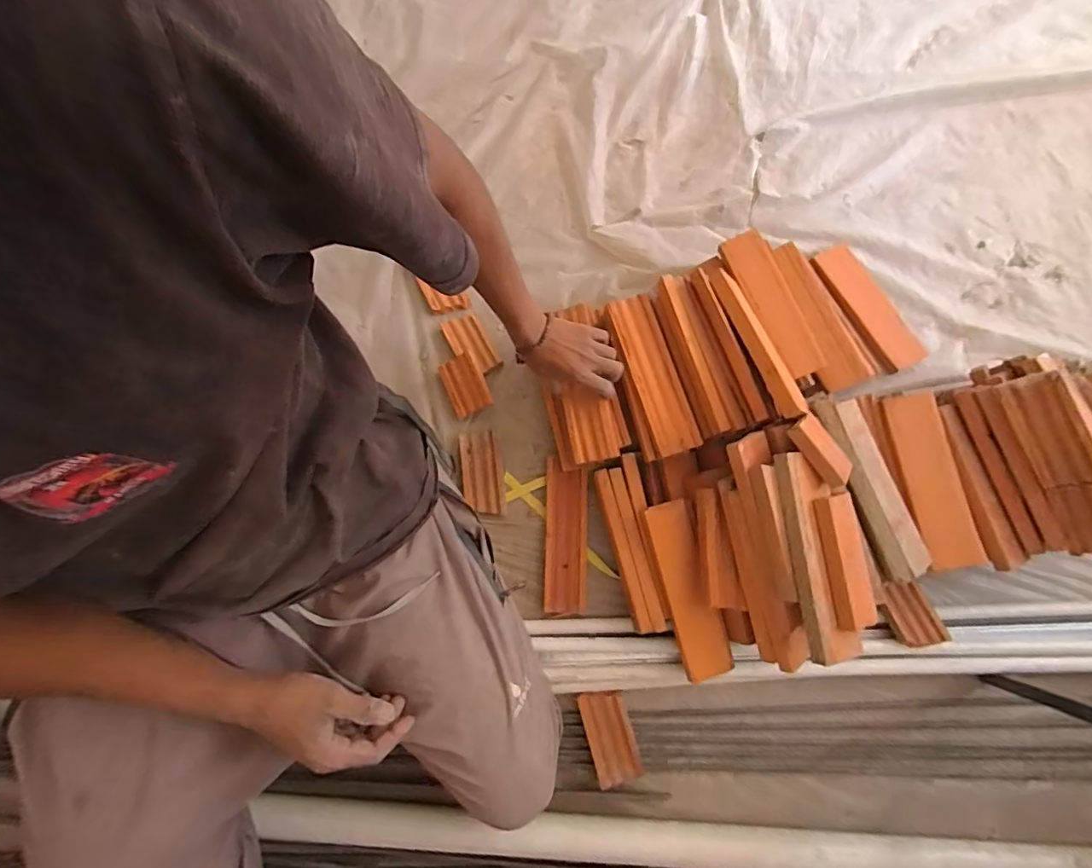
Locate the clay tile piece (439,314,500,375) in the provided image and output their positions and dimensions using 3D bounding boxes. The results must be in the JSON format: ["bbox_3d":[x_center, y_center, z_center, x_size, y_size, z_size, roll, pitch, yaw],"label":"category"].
[{"bbox_3d":[-0.122,-0.146,0.809,0.058,0.013,0.105,-30,80,-5],"label":"clay tile piece"}]

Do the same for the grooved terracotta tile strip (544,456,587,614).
[{"bbox_3d":[0.030,0.153,0.754,0.063,0.020,0.222,1,79,1],"label":"grooved terracotta tile strip"}]

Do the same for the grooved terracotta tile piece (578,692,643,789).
[{"bbox_3d":[0.087,0.414,0.676,0.062,0.011,0.114,-15,79,-2],"label":"grooved terracotta tile piece"}]

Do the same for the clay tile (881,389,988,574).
[{"bbox_3d":[0.517,0.060,0.666,0.060,0.015,0.231,-15,78,31],"label":"clay tile"}]

